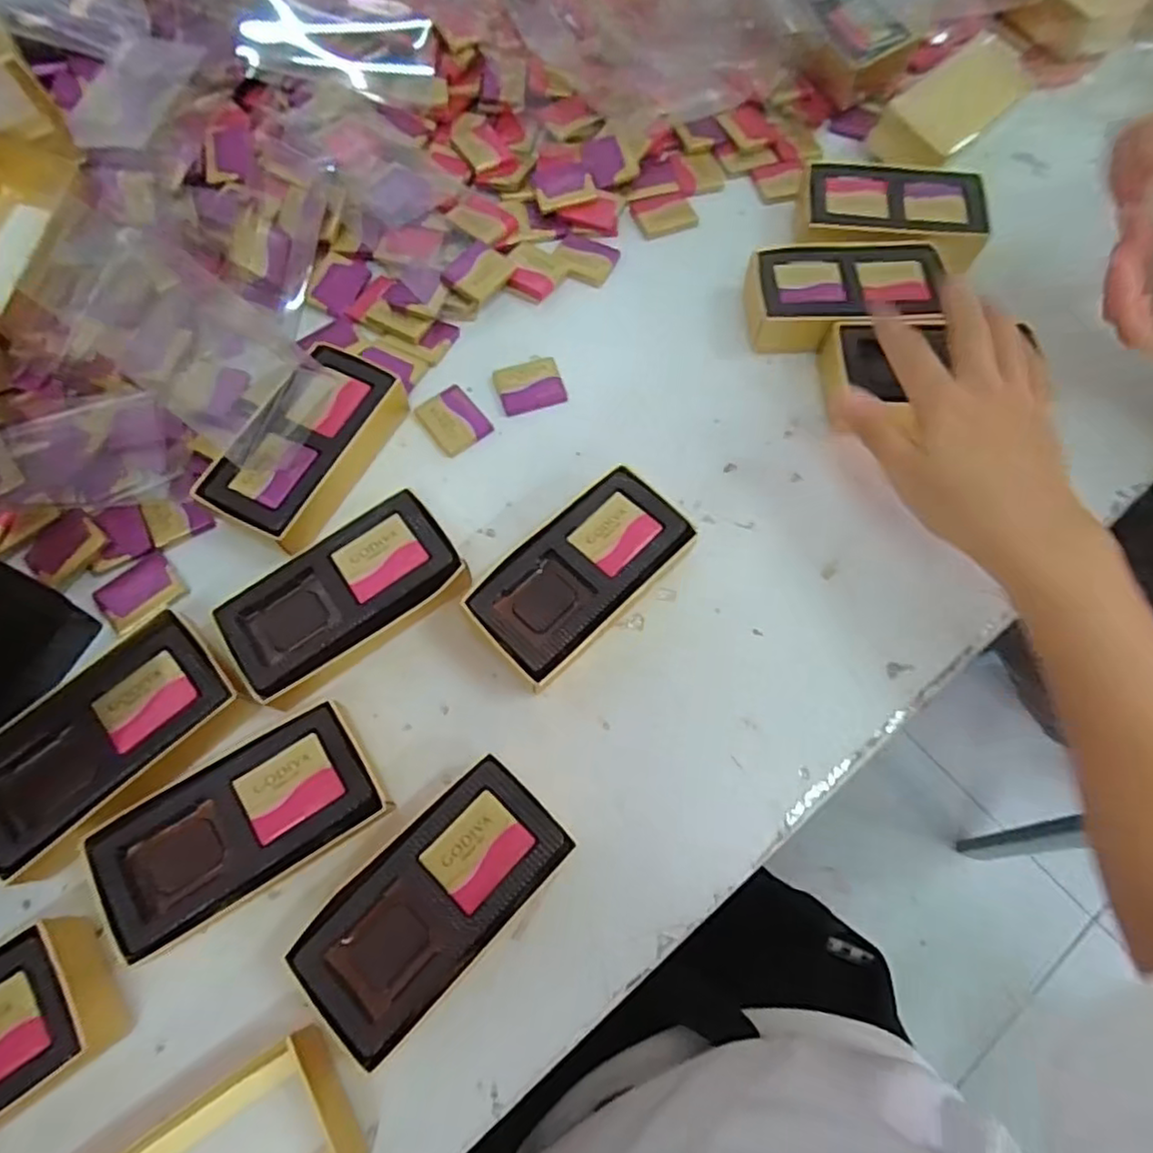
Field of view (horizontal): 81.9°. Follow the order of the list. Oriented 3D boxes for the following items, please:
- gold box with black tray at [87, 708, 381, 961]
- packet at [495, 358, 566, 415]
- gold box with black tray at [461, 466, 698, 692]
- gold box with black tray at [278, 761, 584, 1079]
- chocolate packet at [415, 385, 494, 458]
[{"bbox_3d":[-0.146,0.110,0.298,0.114,0.032,0.057,-29,70,-12],"label":"gold box with black tray"},{"bbox_3d":[-0.028,-0.116,0.405,0.041,0.006,0.031,-18,68,-7],"label":"packet"},{"bbox_3d":[0.003,0.000,0.344,0.115,0.033,0.062,-41,73,-15],"label":"gold box with black tray"},{"bbox_3d":[-0.059,0.138,0.286,0.063,0.033,0.112,43,73,16],"label":"gold box with black tray"},{"bbox_3d":[-0.073,-0.093,0.396,0.034,0.005,0.041,-36,72,-14],"label":"chocolate packet"}]

